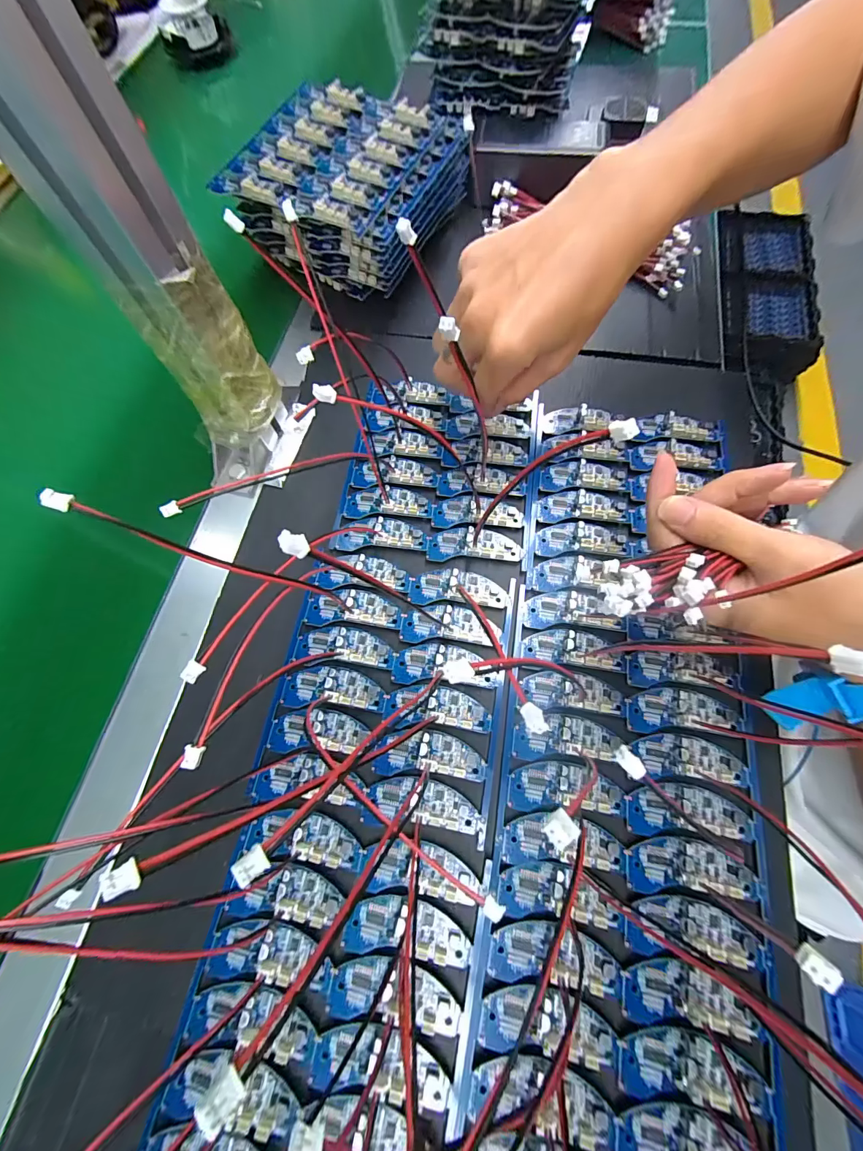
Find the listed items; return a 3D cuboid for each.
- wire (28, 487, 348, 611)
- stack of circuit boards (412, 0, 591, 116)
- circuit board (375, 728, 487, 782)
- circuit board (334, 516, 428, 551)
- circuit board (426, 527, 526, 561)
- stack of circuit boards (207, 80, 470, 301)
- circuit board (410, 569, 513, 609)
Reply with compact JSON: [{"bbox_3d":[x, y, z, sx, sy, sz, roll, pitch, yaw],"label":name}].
[{"bbox_3d":[-0.060,0.006,0.194,0.005,0.192,0.010,-14,63,37],"label":"wire"},{"bbox_3d":[0.076,-0.537,0.402,0.153,0.101,0.120,11,69,7],"label":"stack of circuit boards"},{"bbox_3d":[-0.001,0.103,0.236,0.063,0.005,0.023,3,68,4],"label":"circuit board"},{"bbox_3d":[-0.036,-0.031,0.289,0.064,0.006,0.023,0,68,3],"label":"circuit board"},{"bbox_3d":[0.031,-0.023,0.284,0.065,0.005,0.023,0,68,3],"label":"circuit board"},{"bbox_3d":[-0.072,-0.329,0.352,0.142,0.076,0.145,23,71,12],"label":"stack of circuit boards"},{"bbox_3d":[0.018,0.007,0.272,0.066,0.005,0.024,1,68,4],"label":"circuit board"}]

